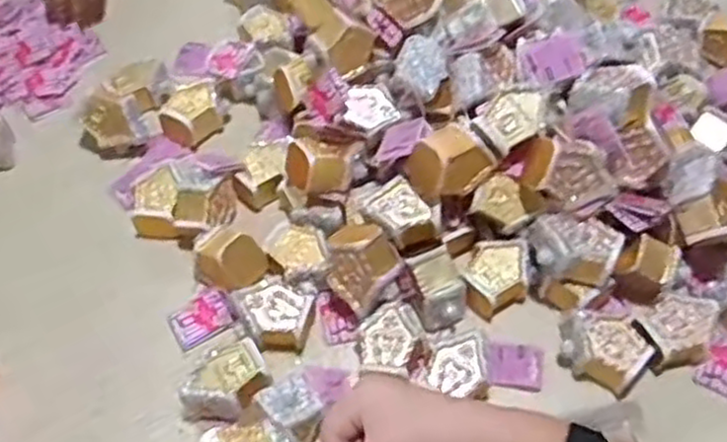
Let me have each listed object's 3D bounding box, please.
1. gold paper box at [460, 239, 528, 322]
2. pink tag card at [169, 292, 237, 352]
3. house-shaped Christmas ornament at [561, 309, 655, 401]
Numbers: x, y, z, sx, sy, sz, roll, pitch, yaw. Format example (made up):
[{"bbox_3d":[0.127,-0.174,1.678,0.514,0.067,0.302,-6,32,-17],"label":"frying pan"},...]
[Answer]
[{"bbox_3d":[0.138,0.061,0.759,0.067,0.042,0.074,2,58,2],"label":"gold paper box"},{"bbox_3d":[-0.172,0.105,0.768,0.066,0.009,0.048,-30,61,-10],"label":"pink tag card"},{"bbox_3d":[0.237,0.126,0.721,0.088,0.044,0.067,35,64,20],"label":"house-shaped Christmas ornament"}]

